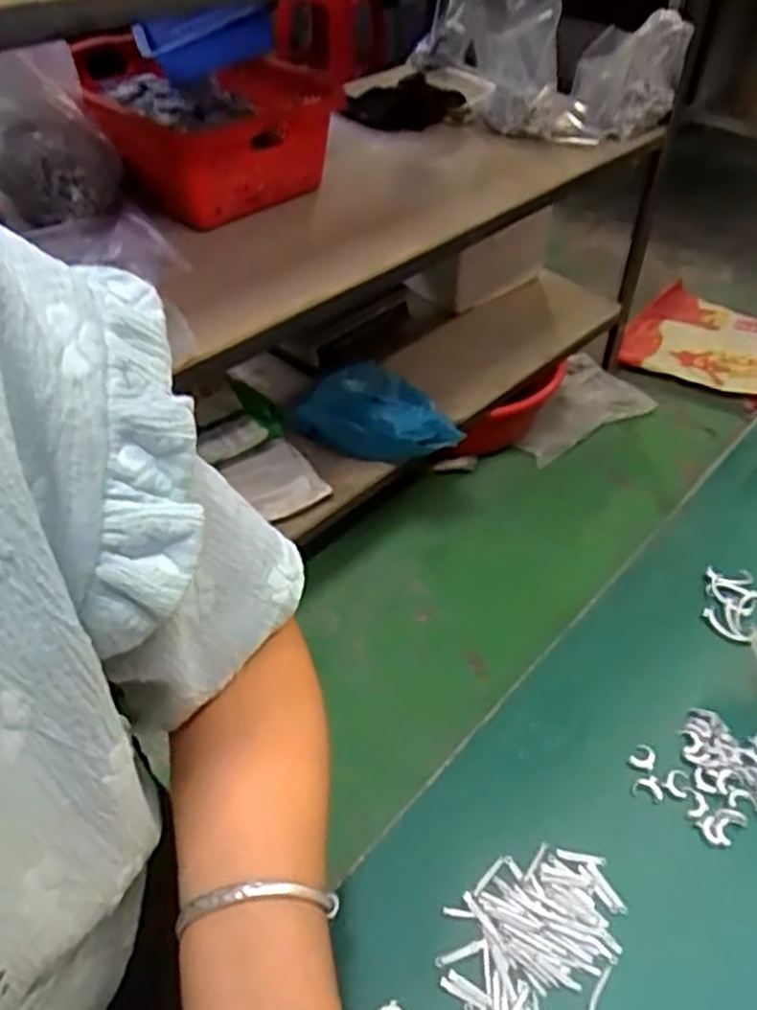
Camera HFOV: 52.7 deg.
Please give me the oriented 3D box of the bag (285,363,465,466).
[{"bbox_3d":[-0.002,-0.157,1.370,0.303,0.095,0.152,21,48,19],"label":"bag"}]

